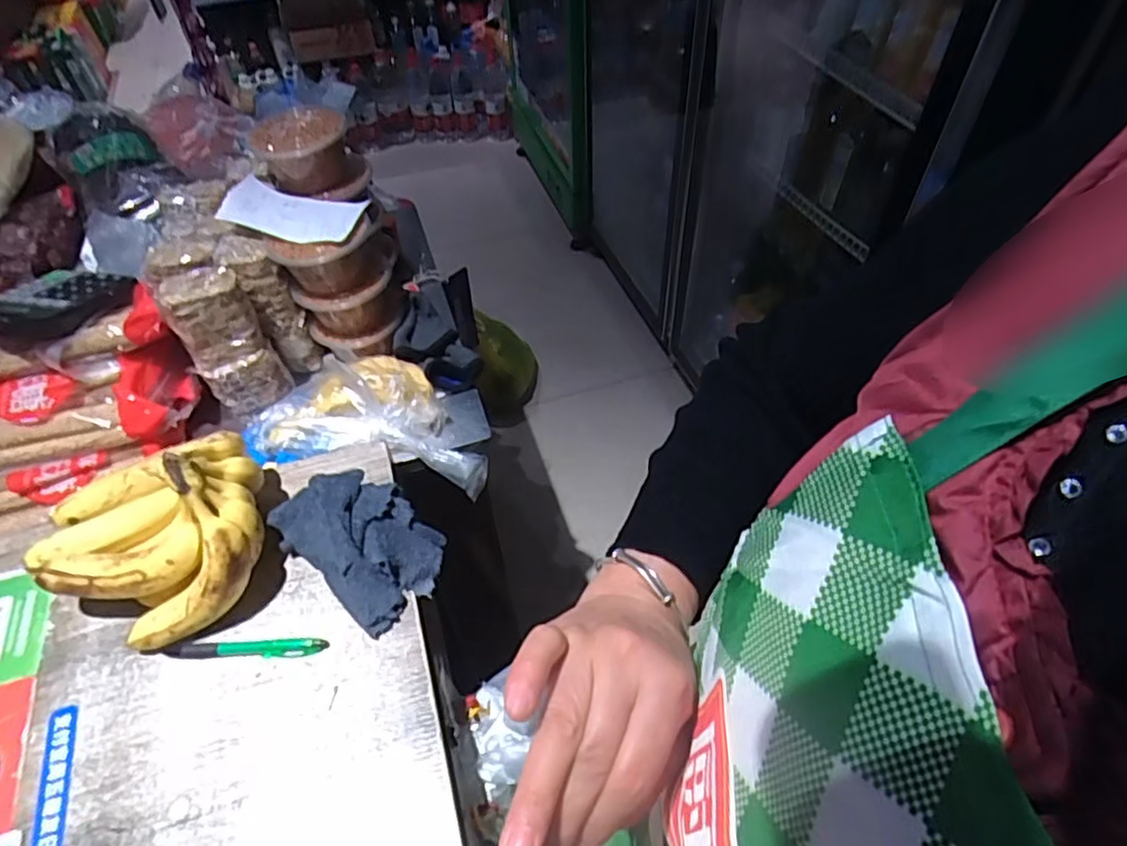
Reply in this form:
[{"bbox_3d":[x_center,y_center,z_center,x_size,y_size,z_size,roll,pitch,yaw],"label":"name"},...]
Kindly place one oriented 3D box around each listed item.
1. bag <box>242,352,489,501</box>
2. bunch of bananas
[{"bbox_3d":[-0.213,-0.014,0.747,0.272,0.082,0.157,6,51,7],"label":"bag"},{"bbox_3d":[-0.349,0.102,0.562,0.182,0.114,0.147,-16,52,-11],"label":"bunch of bananas"}]

